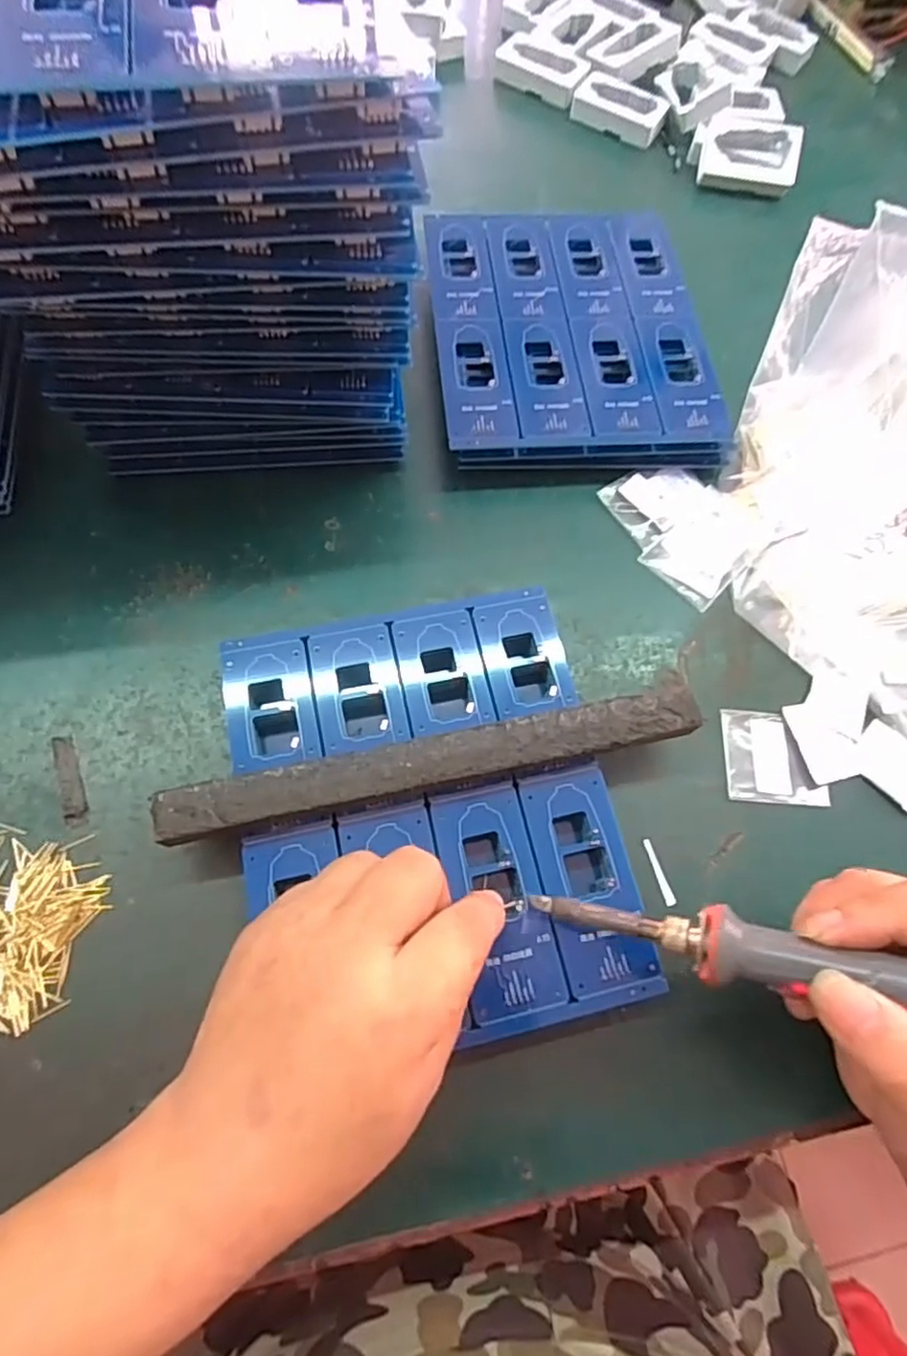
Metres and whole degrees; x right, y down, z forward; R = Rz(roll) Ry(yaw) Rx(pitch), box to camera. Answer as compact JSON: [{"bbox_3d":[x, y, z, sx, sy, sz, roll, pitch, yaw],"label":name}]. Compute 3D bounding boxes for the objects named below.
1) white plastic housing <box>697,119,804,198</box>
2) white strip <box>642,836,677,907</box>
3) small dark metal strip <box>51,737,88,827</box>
[{"bbox_3d":[0.221,-0.391,0.486,0.071,0.019,0.048,6,92,-2],"label":"white plastic housing"},{"bbox_3d":[0.097,0.091,0.303,0.005,0.004,0.031,-14,69,-8],"label":"white strip"},{"bbox_3d":[-0.178,0.047,0.300,0.010,0.004,0.044,-18,71,-11],"label":"small dark metal strip"}]

